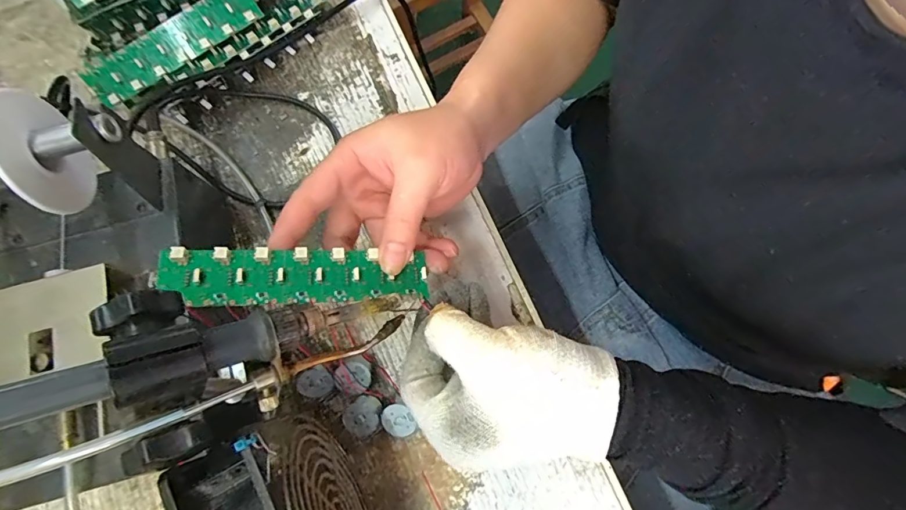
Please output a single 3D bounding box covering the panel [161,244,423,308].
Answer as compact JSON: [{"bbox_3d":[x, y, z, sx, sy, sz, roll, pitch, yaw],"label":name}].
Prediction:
[{"bbox_3d":[-0.082,0.011,0.244,0.135,0.005,0.032,2,76,-16],"label":"panel"}]

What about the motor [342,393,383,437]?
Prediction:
[{"bbox_3d":[-0.059,0.106,0.298,0.024,0.016,0.026,0,76,1],"label":"motor"}]

